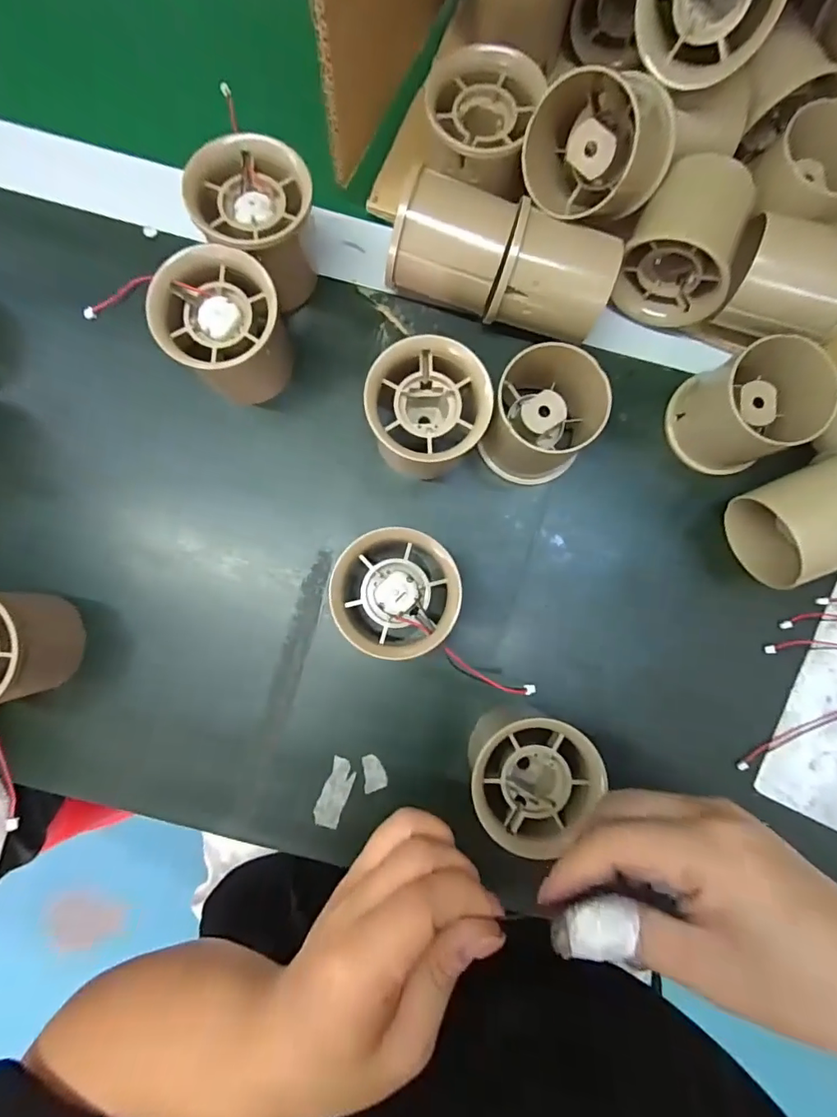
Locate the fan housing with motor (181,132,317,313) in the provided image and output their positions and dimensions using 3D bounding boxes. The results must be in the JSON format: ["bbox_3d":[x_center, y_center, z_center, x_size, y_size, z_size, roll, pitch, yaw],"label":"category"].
[{"bbox_3d":[-0.077,-0.160,0.245,0.052,0.048,0.056,27,85,1],"label":"fan housing with motor"}]

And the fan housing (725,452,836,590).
[{"bbox_3d":[0.188,-0.018,0.241,0.052,0.045,0.051,-20,86,-3],"label":"fan housing"}]

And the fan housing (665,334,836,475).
[{"bbox_3d":[0.161,-0.074,0.249,0.048,0.050,0.052,-26,86,-4],"label":"fan housing"}]

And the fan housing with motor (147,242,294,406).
[{"bbox_3d":[-0.092,-0.109,0.247,0.049,0.055,0.051,0,85,-2],"label":"fan housing with motor"}]

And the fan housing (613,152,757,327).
[{"bbox_3d":[0.132,-0.155,0.255,0.051,0.050,0.060,23,85,0],"label":"fan housing"}]

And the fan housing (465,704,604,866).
[{"bbox_3d":[0.046,0.095,0.239,0.058,0.061,0.052,39,85,2],"label":"fan housing"}]

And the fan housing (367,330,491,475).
[{"bbox_3d":[0.003,-0.068,0.243,0.052,0.051,0.052,0,85,-2],"label":"fan housing"}]

